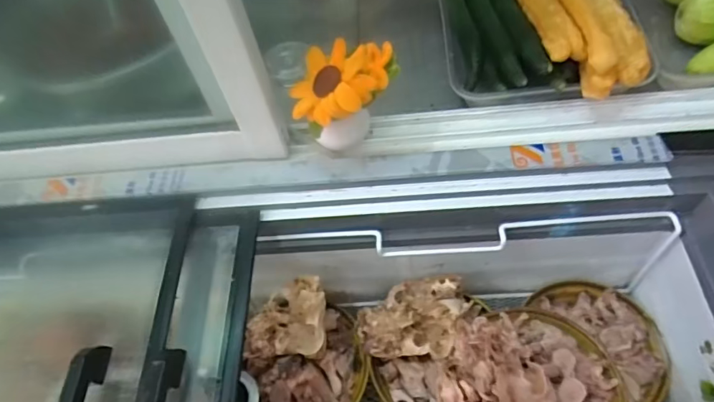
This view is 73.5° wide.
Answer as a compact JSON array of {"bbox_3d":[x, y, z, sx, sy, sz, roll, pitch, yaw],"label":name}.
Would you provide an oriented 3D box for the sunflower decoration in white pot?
[{"bbox_3d":[-0.011,-0.107,0.566,0.114,0.138,0.078,3,55,7],"label":"sunflower decoration in white pot"}]

